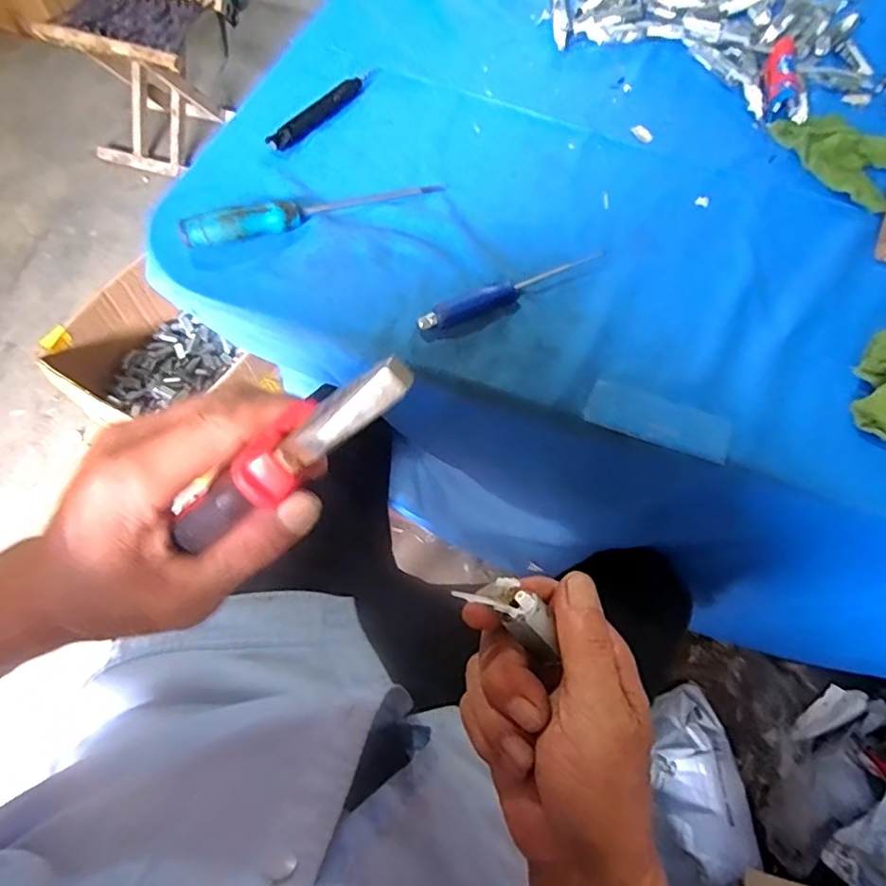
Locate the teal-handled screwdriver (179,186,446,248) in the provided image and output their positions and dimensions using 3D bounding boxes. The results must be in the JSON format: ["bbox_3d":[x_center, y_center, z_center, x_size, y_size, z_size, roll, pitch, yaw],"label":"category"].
[{"bbox_3d":[-0.118,-0.225,0.547,0.243,0.032,0.027,-23,66,-13],"label":"teal-handled screwdriver"}]

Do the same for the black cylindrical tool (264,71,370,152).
[{"bbox_3d":[-0.128,-0.360,0.625,0.023,0.014,0.162,31,66,13],"label":"black cylindrical tool"}]

